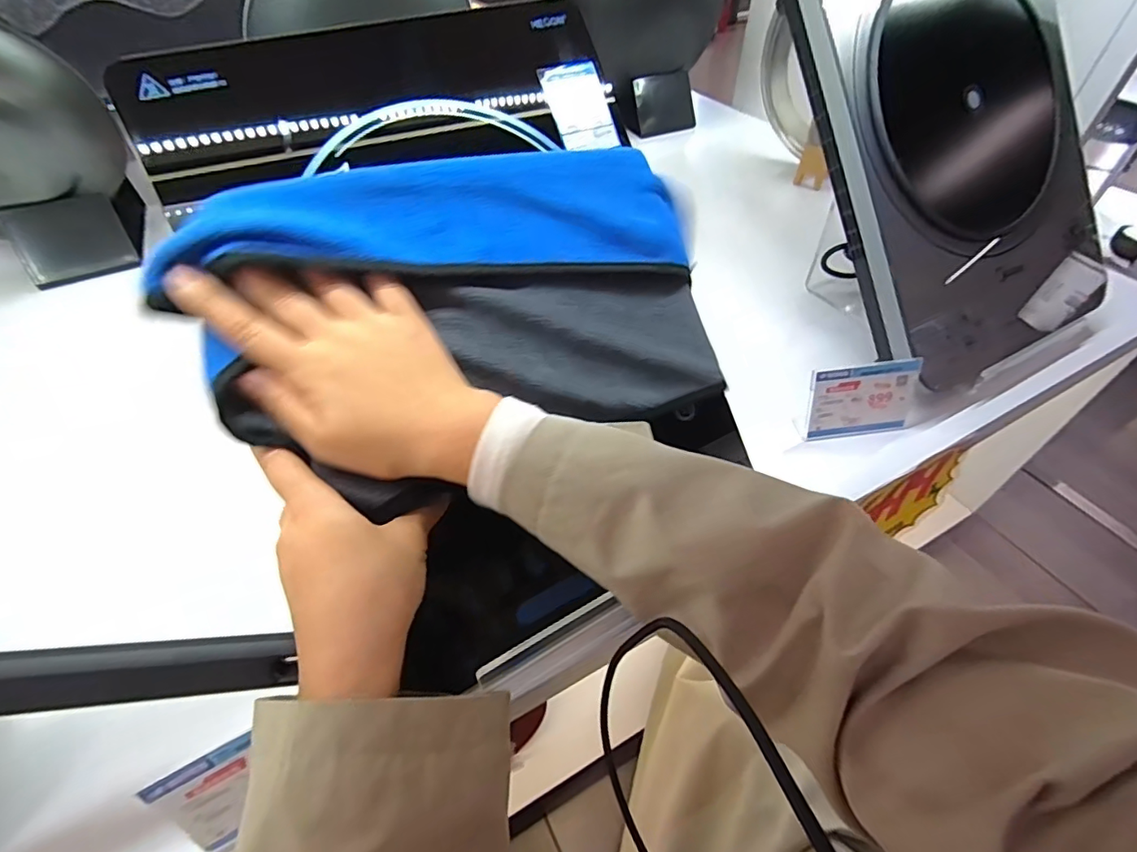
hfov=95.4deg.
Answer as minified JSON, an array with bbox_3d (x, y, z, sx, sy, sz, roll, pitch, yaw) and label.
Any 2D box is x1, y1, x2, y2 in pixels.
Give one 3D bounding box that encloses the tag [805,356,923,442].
[{"bbox_3d":[0.264,-0.022,0.465,0.100,0.072,0.008,-7,26,-4],"label":"tag"}]

